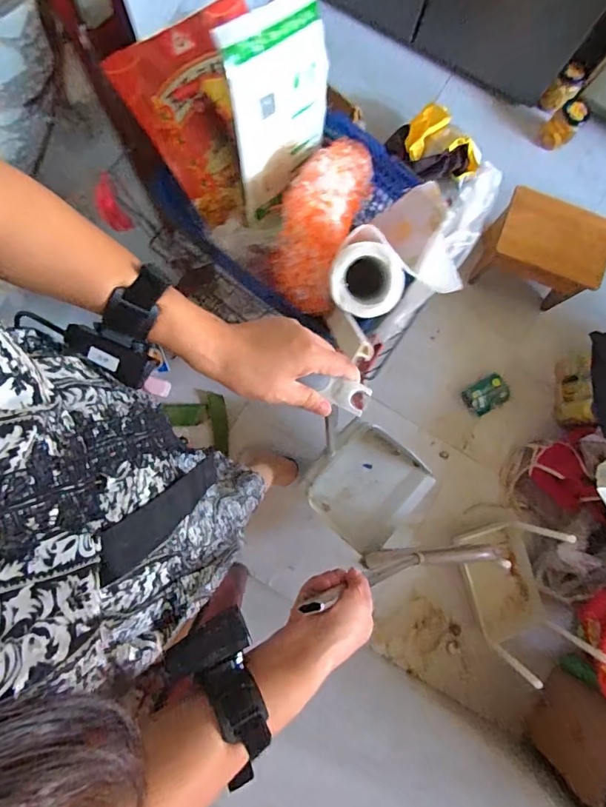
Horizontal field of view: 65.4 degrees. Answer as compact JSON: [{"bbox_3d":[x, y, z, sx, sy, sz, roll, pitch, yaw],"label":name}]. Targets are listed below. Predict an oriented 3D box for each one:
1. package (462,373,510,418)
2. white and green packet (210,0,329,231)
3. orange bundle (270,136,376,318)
[{"bbox_3d":[0.530,-0.025,1.356,0.120,0.022,0.087,-31,81,-5],"label":"package"},{"bbox_3d":[-0.020,-0.325,0.539,0.017,0.208,0.146,37,66,24],"label":"white and green packet"},{"bbox_3d":[0.021,-0.219,0.572,0.087,0.099,0.207,21,96,3],"label":"orange bundle"}]

